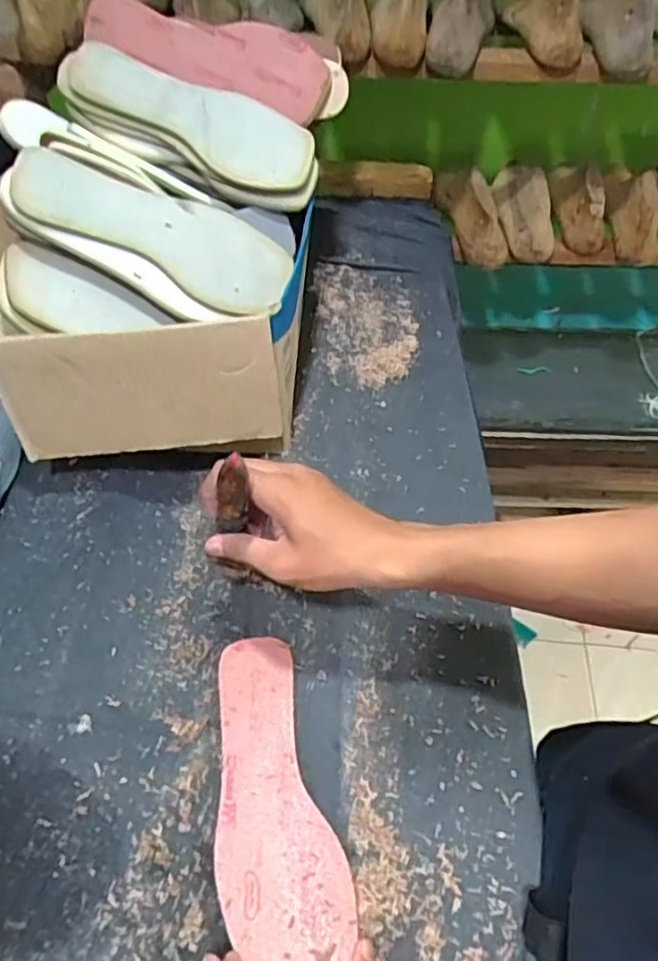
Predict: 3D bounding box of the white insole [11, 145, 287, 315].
[{"bbox_3d":[-0.143,-0.215,0.552,0.228,0.015,0.082,21,84,-19],"label":"white insole"}]

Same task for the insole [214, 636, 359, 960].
[{"bbox_3d":[-0.040,0.224,0.456,0.081,0.004,0.233,-9,53,-8],"label":"insole"}]

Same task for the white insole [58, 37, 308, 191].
[{"bbox_3d":[-0.128,-0.341,0.602,0.236,0.021,0.070,27,100,0],"label":"white insole"}]

